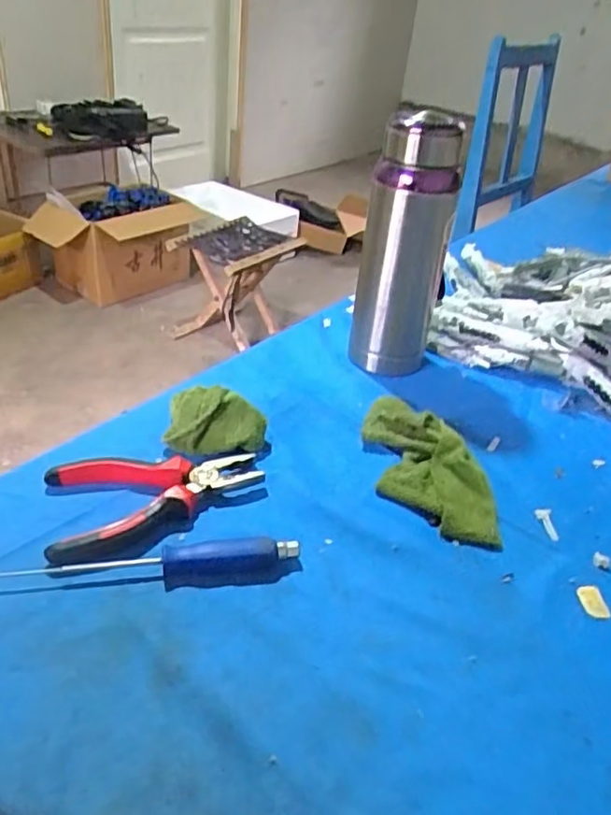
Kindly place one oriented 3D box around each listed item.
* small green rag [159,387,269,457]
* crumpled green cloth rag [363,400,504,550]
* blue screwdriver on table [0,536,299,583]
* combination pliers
[{"bbox_3d":[-0.075,0.012,0.527,0.083,0.046,0.046,10,34,5],"label":"small green rag"},{"bbox_3d":[0.099,0.043,0.533,0.082,0.028,0.172,1,34,-9],"label":"crumpled green cloth rag"},{"bbox_3d":[-0.099,0.102,0.425,0.187,0.019,0.023,0,34,-11],"label":"blue screwdriver on table"},{"bbox_3d":[-0.106,0.069,0.461,0.150,0.019,0.091,-2,35,-13],"label":"combination pliers"}]

